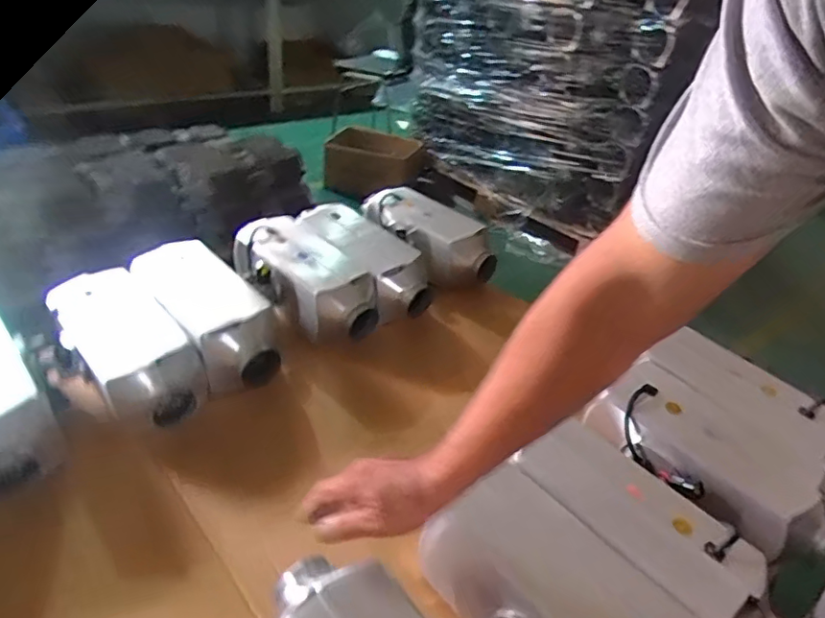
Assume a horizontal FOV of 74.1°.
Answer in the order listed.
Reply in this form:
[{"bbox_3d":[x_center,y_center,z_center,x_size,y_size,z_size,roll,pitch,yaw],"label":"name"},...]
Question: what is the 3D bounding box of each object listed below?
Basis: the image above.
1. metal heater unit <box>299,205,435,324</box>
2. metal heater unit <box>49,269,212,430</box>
[{"bbox_3d":[-0.108,-0.118,1.210,0.164,0.106,0.360,-19,42,-32],"label":"metal heater unit"},{"bbox_3d":[-0.481,0.050,0.912,0.148,0.095,0.362,-23,44,-36],"label":"metal heater unit"}]

